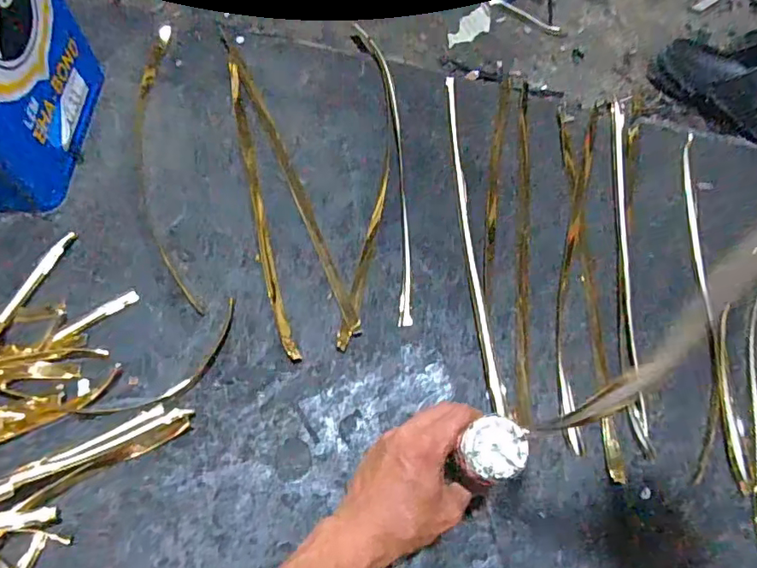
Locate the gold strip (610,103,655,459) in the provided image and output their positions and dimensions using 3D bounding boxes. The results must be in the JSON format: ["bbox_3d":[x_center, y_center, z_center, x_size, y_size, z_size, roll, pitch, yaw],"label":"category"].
[{"bbox_3d":[0.297,-0.038,0.617,0.024,0.015,0.456,6,66,-1],"label":"gold strip"}]

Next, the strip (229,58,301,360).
[{"bbox_3d":[-0.148,-0.103,0.630,0.021,0.025,0.413,-13,68,-9],"label":"strip"}]

